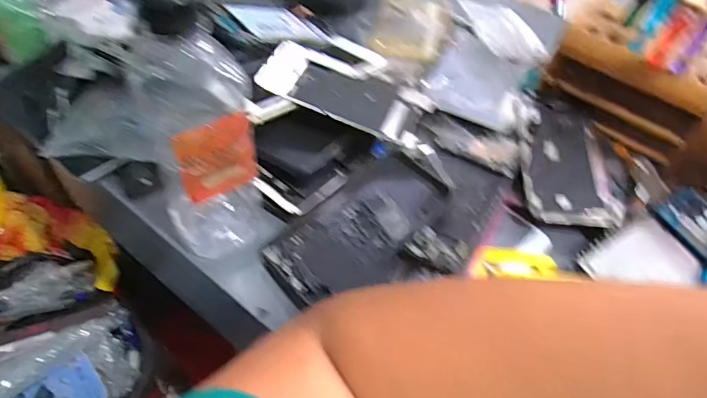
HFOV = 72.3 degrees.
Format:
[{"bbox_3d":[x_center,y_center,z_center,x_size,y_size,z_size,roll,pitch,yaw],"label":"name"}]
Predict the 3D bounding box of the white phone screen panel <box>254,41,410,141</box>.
[{"bbox_3d":[-0.014,-0.095,0.415,0.128,0.006,0.069,22,52,4],"label":"white phone screen panel"}]

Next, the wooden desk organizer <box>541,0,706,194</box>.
[{"bbox_3d":[0.291,-0.102,0.423,0.204,0.092,0.134,34,55,21],"label":"wooden desk organizer"}]

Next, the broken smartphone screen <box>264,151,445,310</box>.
[{"bbox_3d":[0.006,0.021,0.370,0.080,0.008,0.146,36,63,24],"label":"broken smartphone screen"}]

